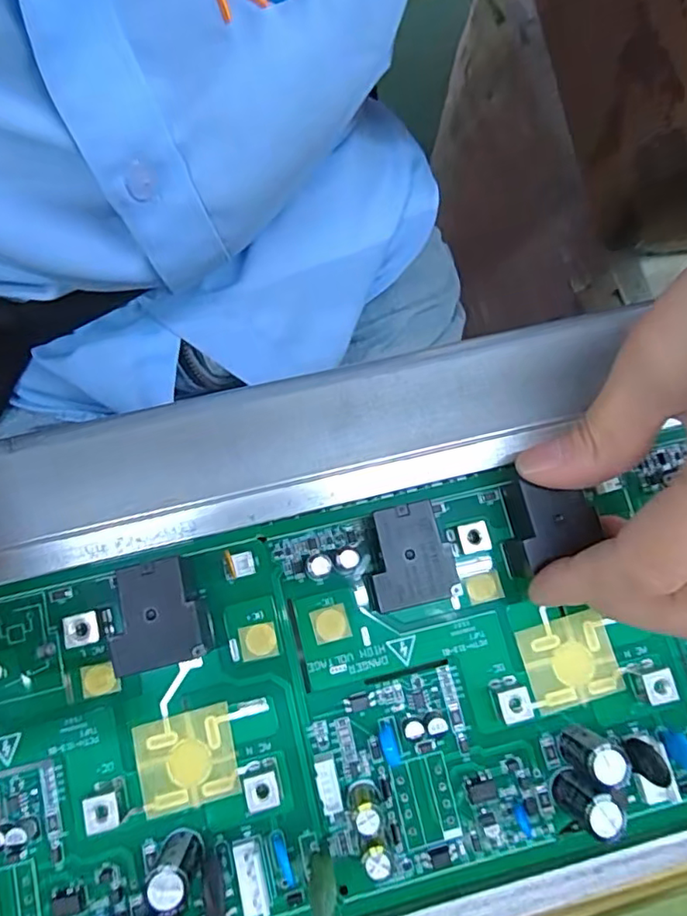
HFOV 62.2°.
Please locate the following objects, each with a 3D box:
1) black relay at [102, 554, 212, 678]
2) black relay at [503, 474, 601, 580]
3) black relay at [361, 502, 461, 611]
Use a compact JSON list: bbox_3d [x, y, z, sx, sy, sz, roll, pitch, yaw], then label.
[{"bbox_3d":[-0.057,0.050,0.182,0.030,0.024,0.031,-13,79,-6],"label":"black relay"},{"bbox_3d":[0.068,0.023,0.193,0.025,0.023,0.029,-12,73,-5],"label":"black relay"},{"bbox_3d":[0.019,0.034,0.189,0.028,0.025,0.031,-12,79,-6],"label":"black relay"}]

